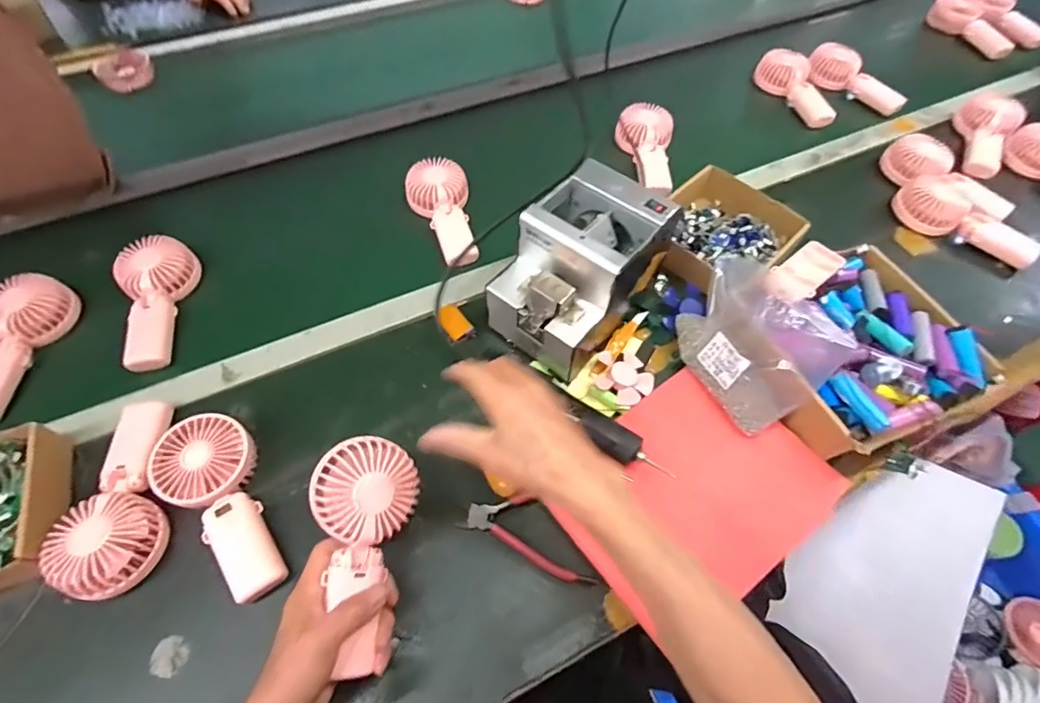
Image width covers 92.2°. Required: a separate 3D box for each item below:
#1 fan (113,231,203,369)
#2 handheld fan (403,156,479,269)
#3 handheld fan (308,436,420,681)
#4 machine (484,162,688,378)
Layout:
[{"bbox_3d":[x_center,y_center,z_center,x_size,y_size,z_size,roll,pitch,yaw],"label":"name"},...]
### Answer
[{"bbox_3d":[-0.448,-0.062,0.619,0.092,0.048,0.176,-19,59,-12],"label":"fan"},{"bbox_3d":[-0.103,-0.196,0.707,0.085,0.032,0.182,-18,73,-10],"label":"handheld fan"},{"bbox_3d":[-0.133,0.163,0.414,0.080,0.033,0.177,1,79,1],"label":"handheld fan"},{"bbox_3d":[0.065,-0.091,0.572,0.124,0.134,0.173,37,64,21],"label":"machine"}]

